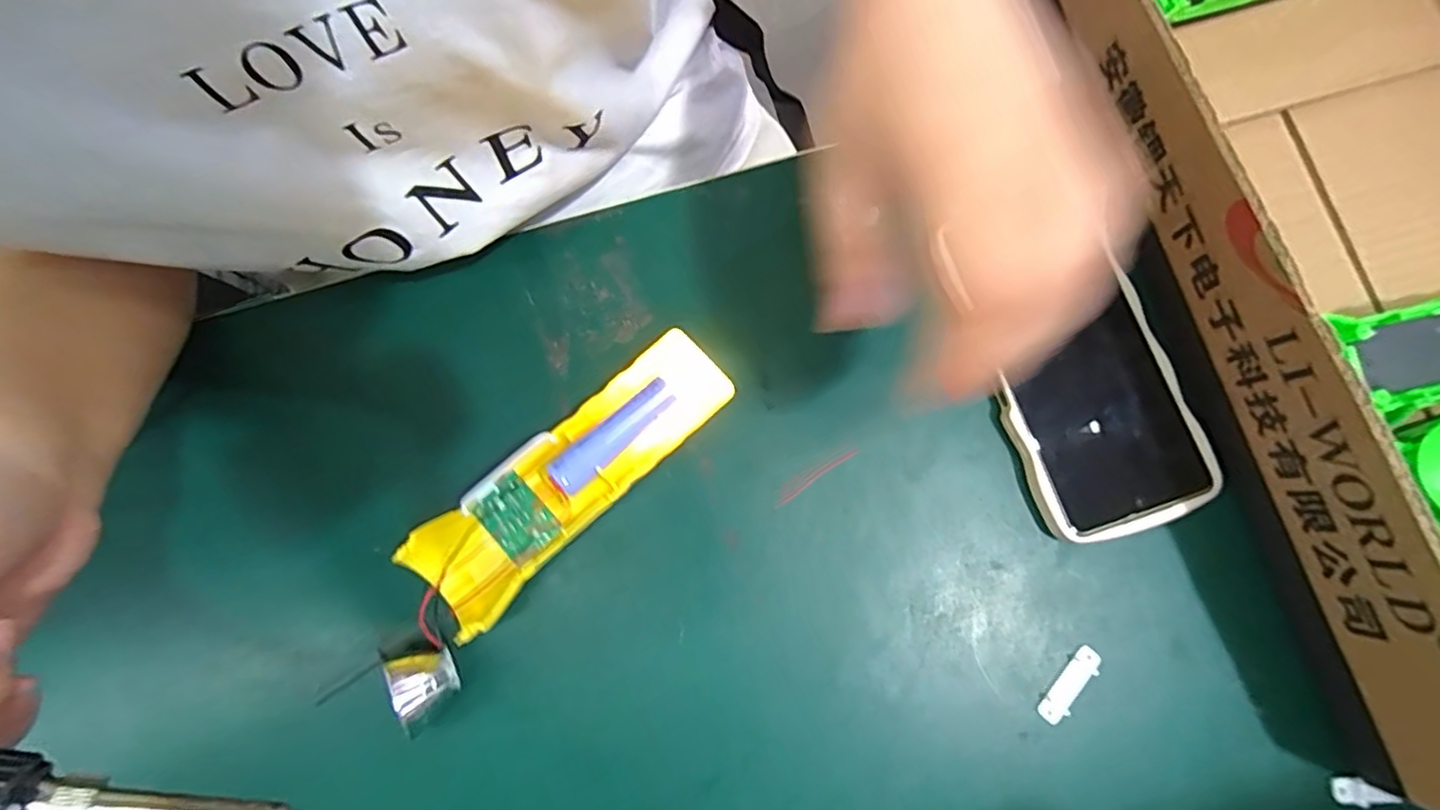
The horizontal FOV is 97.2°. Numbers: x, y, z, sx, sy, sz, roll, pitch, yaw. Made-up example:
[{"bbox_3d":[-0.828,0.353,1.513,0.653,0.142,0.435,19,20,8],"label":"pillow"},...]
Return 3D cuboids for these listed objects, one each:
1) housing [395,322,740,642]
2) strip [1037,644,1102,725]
[{"bbox_3d":[-0.068,0.031,0.293,0.161,0.034,0.050,-44,82,-7],"label":"housing"},{"bbox_3d":[0.159,0.127,0.288,0.011,0.005,0.038,40,83,7],"label":"strip"}]

